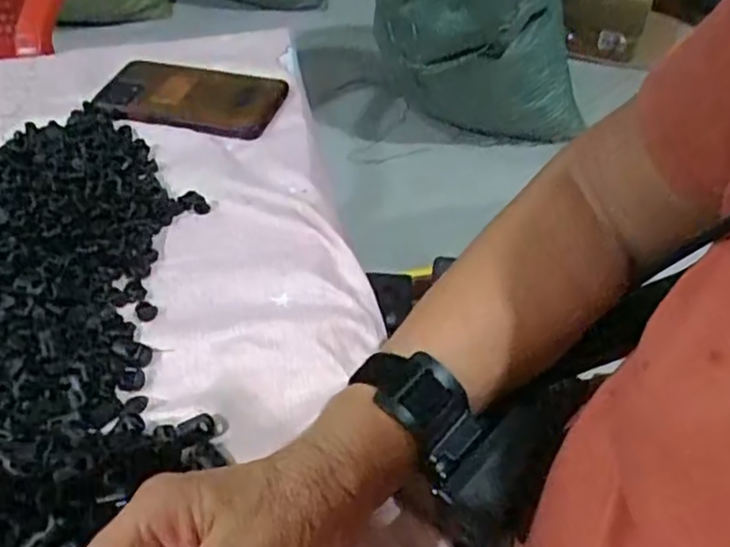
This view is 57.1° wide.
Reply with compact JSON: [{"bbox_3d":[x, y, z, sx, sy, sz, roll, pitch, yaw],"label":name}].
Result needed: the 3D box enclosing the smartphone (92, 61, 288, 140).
[{"bbox_3d":[-0.156,-0.158,0.594,0.167,0.005,0.090,10,51,15],"label":"smartphone"}]

